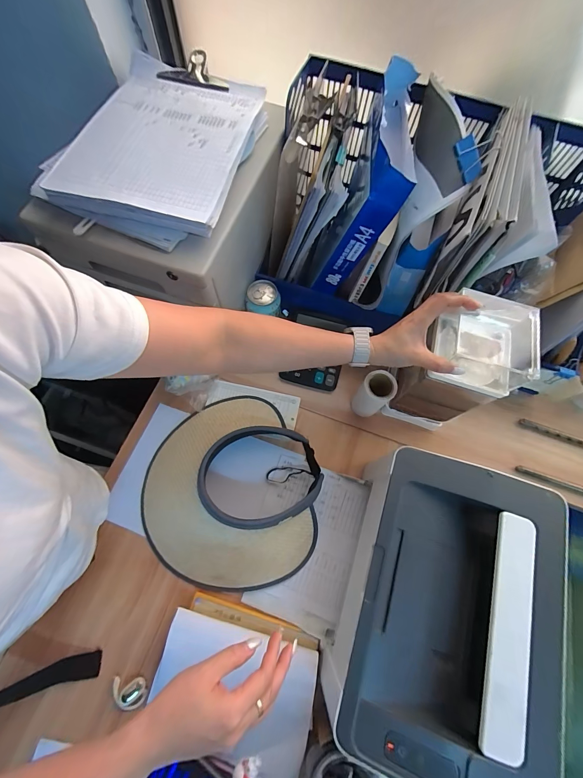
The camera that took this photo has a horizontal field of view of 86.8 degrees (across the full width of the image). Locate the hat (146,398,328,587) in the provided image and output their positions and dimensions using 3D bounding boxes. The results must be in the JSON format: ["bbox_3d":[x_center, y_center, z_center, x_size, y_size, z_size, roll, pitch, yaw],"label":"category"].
[{"bbox_3d":[-0.101,0.149,0.495,0.297,0.106,0.315,6,70,0],"label":"hat"}]

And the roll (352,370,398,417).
[{"bbox_3d":[0.147,0.011,0.562,0.053,0.113,0.054,1,70,-2],"label":"roll"}]

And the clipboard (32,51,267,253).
[{"bbox_3d":[-0.180,-0.353,0.444,0.241,0.044,0.325,16,70,4],"label":"clipboard"}]

